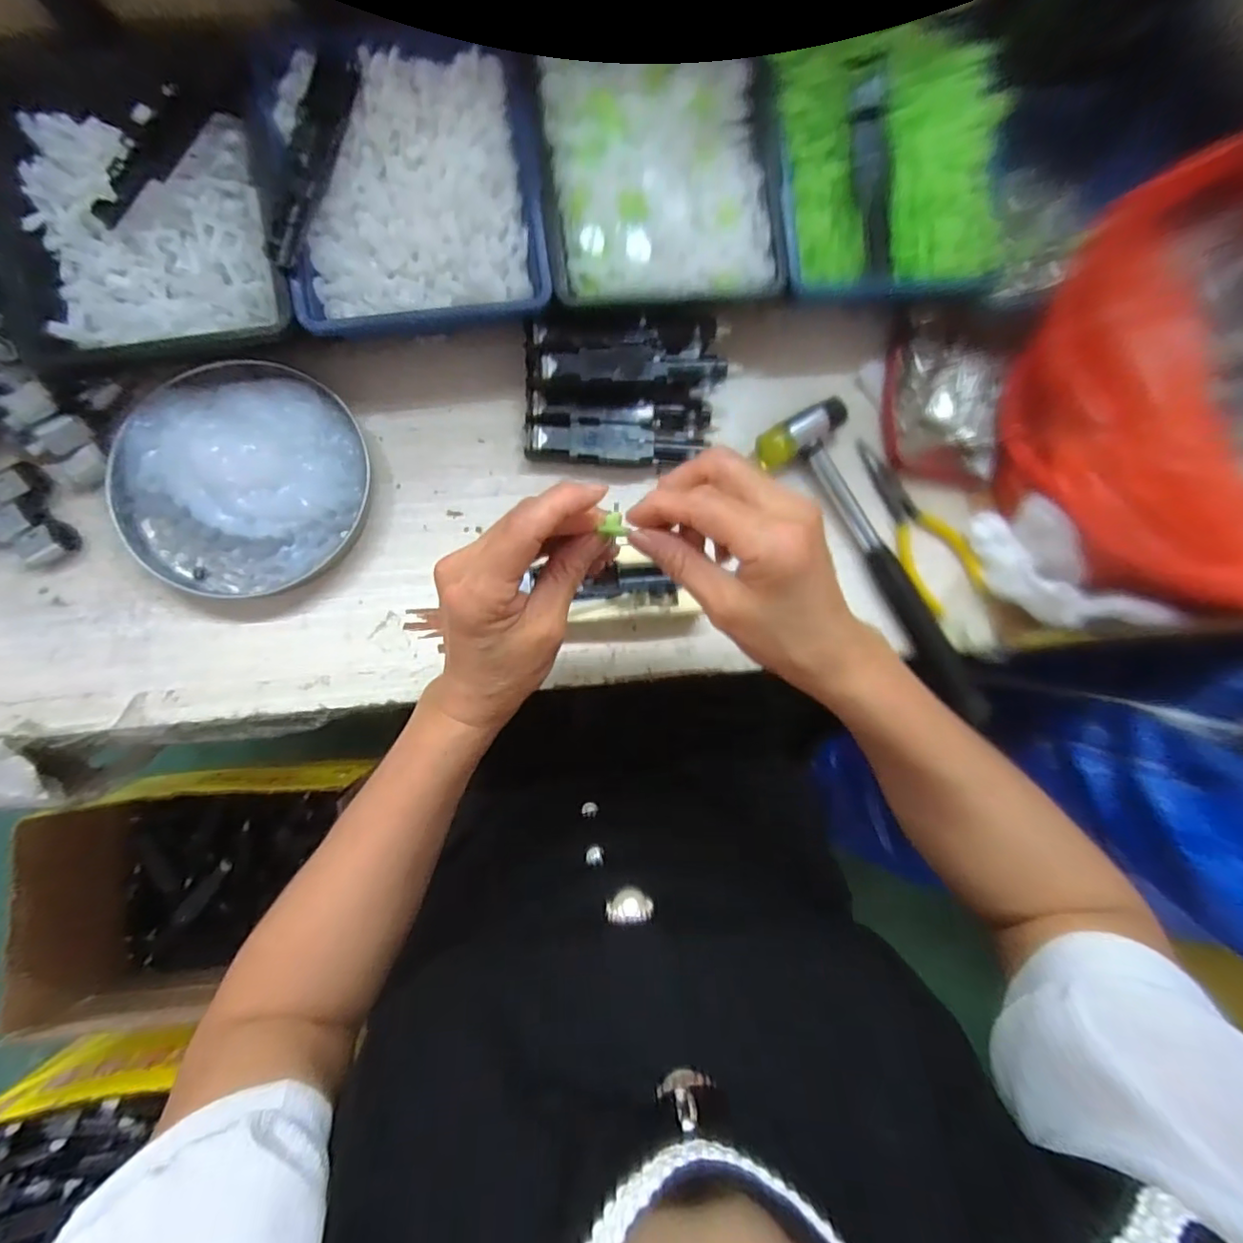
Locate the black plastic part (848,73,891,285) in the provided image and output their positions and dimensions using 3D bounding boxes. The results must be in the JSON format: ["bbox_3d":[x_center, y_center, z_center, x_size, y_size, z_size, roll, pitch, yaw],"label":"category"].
[{"bbox_3d":[0.154,-0.269,0.359,0.020,0.007,0.113,-10,99,-7],"label":"black plastic part"}]

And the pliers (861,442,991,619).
[{"bbox_3d":[0.195,-0.066,0.398,0.044,0.009,0.124,-36,88,-9],"label":"pliers"}]

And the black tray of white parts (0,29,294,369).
[{"bbox_3d":[-0.273,-0.236,0.328,0.151,0.040,0.164,-8,84,-7],"label":"black tray of white parts"}]

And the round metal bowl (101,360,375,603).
[{"bbox_3d":[-0.229,-0.087,0.347,0.135,0.029,0.139,1,83,-6],"label":"round metal bowl"}]

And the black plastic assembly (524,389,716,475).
[{"bbox_3d":[0.000,-0.122,0.381,0.121,0.023,0.043,3,83,-6],"label":"black plastic assembly"}]

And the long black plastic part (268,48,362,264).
[{"bbox_3d":[-0.174,-0.256,0.326,0.022,0.019,0.119,17,82,-4],"label":"long black plastic part"}]

